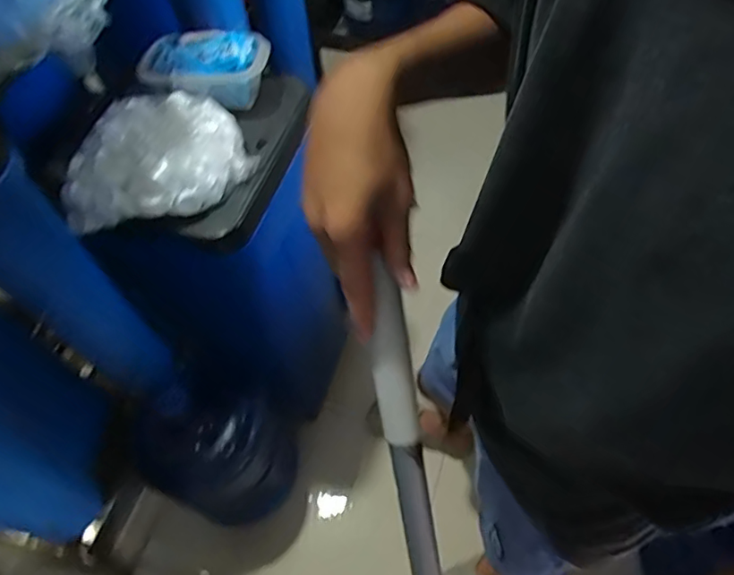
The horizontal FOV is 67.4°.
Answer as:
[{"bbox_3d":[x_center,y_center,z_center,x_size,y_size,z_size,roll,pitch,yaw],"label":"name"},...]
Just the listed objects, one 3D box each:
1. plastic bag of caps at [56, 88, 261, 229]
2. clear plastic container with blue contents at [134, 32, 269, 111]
[{"bbox_3d":[-0.271,-0.176,0.742,0.211,0.066,0.220,8,59,9],"label":"plastic bag of caps"},{"bbox_3d":[-0.238,-0.331,0.829,0.181,0.074,0.114,1,58,5],"label":"clear plastic container with blue contents"}]

